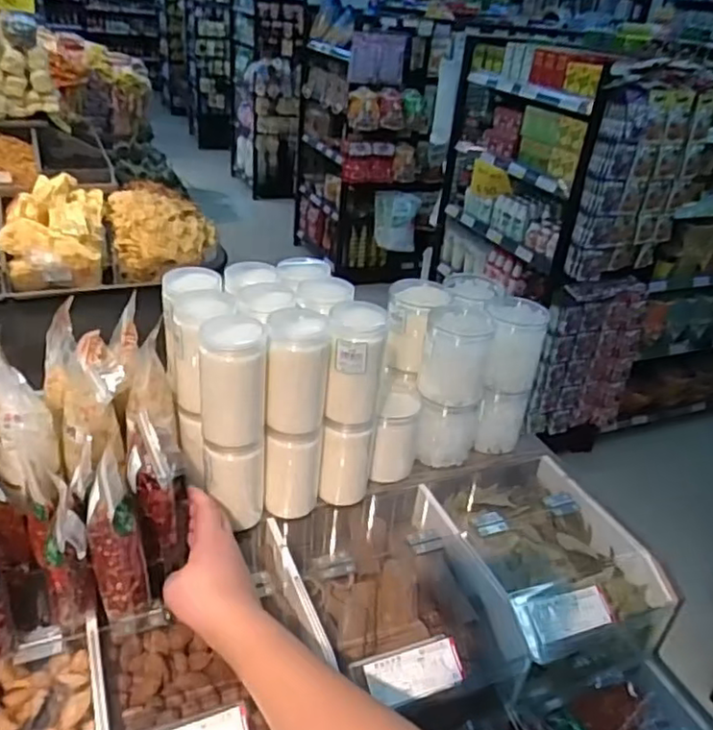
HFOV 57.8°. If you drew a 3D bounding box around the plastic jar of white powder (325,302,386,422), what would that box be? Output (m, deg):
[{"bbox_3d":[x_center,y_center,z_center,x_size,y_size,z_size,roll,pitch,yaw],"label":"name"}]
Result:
[{"bbox_3d":[-0.002,-0.001,0.694,0.056,0.122,0.060,5,31,-3],"label":"plastic jar of white powder"}]

